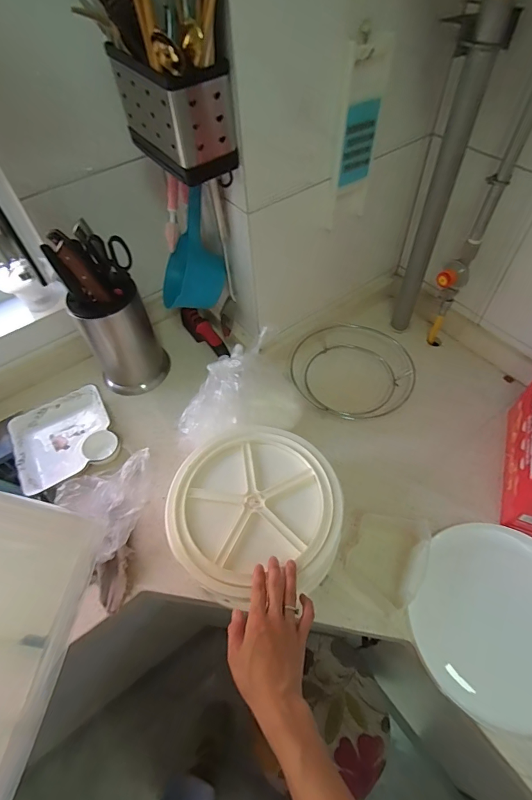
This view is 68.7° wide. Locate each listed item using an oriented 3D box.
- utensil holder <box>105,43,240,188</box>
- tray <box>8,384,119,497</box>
[{"bbox_3d":[-0.131,-0.401,0.554,0.106,0.146,0.175,-31,58,-17],"label":"utensil holder"},{"bbox_3d":[-0.421,0.084,0.823,0.193,0.044,0.202,-27,57,-15],"label":"tray"}]

